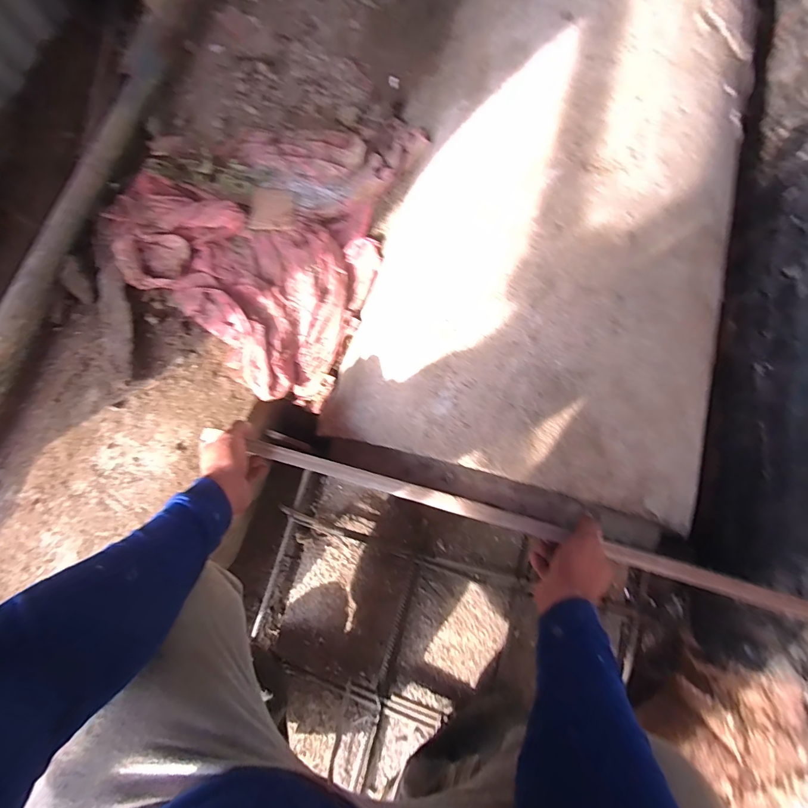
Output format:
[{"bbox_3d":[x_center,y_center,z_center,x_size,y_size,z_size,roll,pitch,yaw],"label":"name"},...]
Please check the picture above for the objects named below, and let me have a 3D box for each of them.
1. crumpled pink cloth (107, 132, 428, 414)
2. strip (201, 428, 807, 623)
[{"bbox_3d":[-0.286,-0.349,0.779,0.505,0.078,0.597,20,79,5],"label":"crumpled pink cloth"},{"bbox_3d":[0.131,0.150,0.502,0.690,0.025,0.023,15,78,8],"label":"strip"}]

